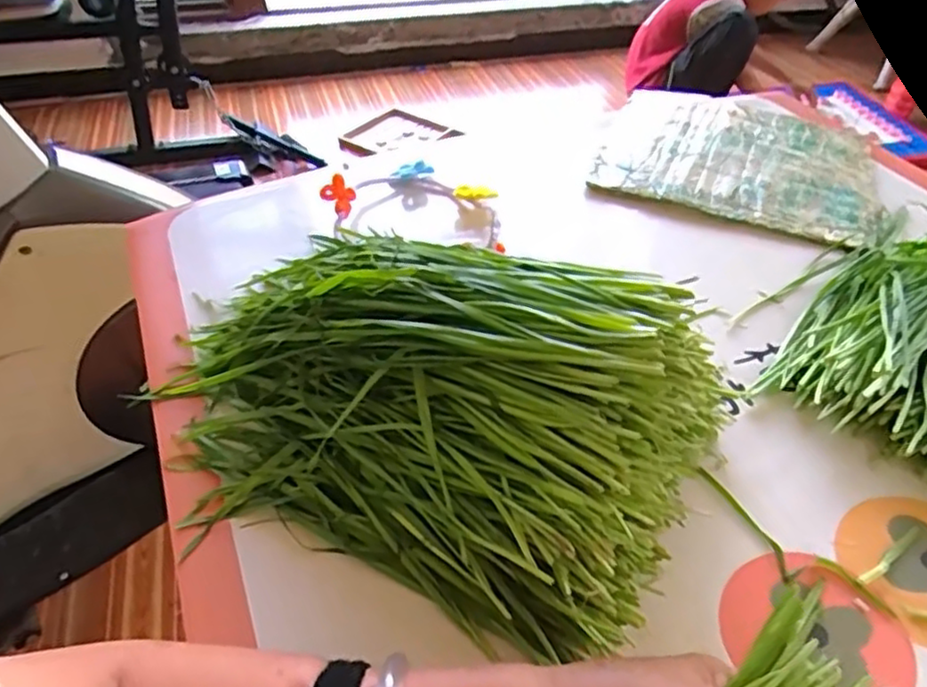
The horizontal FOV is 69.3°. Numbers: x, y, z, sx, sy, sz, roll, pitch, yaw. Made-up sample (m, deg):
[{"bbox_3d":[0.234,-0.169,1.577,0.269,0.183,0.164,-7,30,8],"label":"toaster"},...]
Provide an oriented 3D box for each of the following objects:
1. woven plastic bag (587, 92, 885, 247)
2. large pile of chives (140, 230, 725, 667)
[{"bbox_3d":[0.294,-0.204,0.717,0.271,0.018,0.242,18,47,16],"label":"woven plastic bag"},{"bbox_3d":[-0.041,0.023,0.395,0.360,0.137,0.194,13,46,12],"label":"large pile of chives"}]

